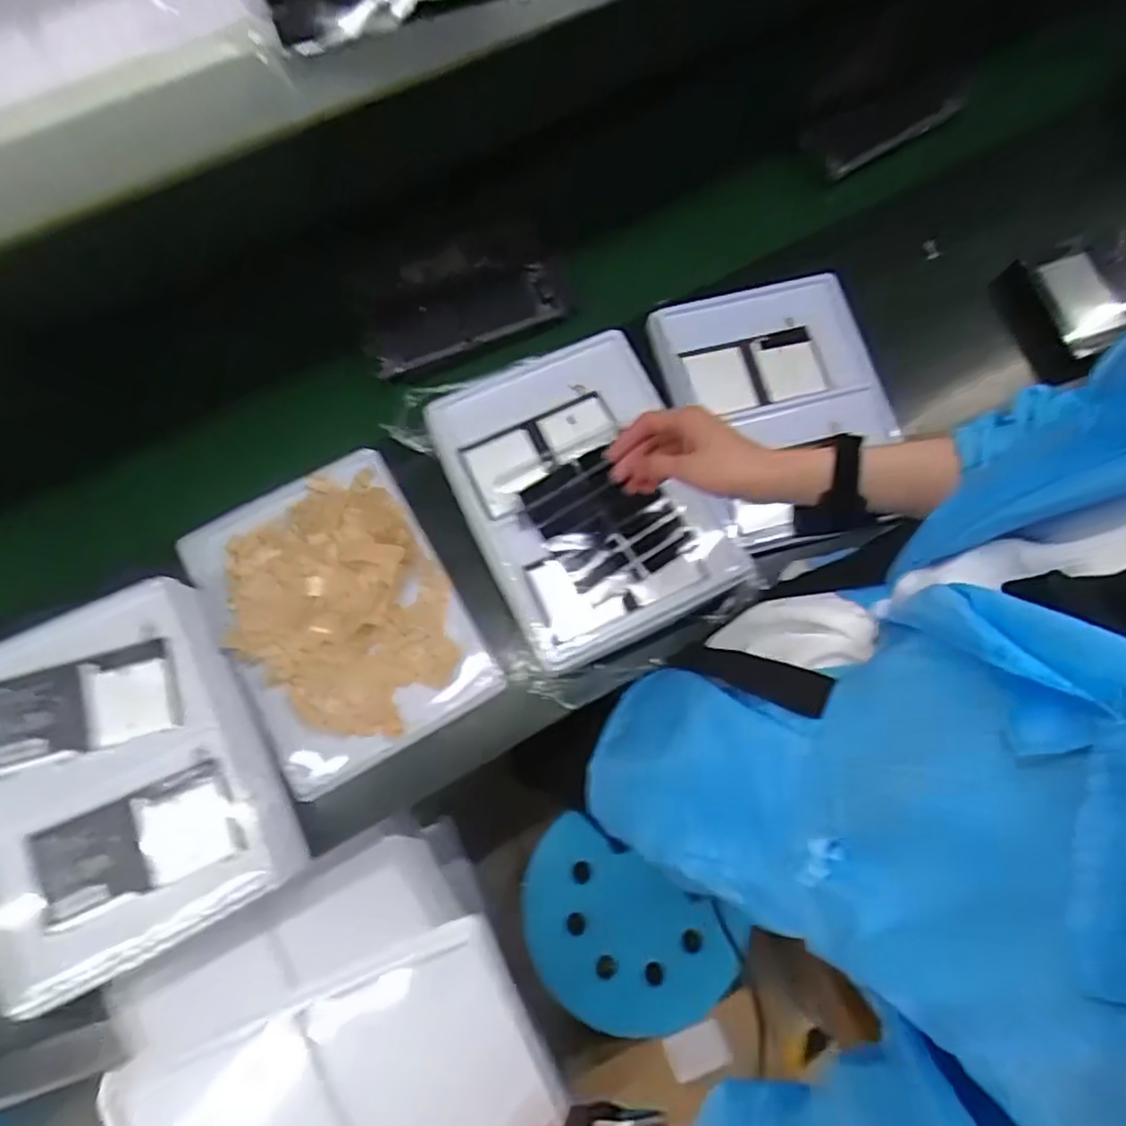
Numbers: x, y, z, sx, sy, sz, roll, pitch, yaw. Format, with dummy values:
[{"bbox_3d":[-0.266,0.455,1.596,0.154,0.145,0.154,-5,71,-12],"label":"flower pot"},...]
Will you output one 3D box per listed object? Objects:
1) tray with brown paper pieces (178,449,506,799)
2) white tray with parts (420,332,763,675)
[{"bbox_3d":[-0.252,0.050,0.765,0.242,0.037,0.335,-29,77,-10],"label":"tray with brown paper pieces"},{"bbox_3d":[0.026,-0.079,0.769,0.260,0.073,0.333,-23,76,-8],"label":"white tray with parts"}]

